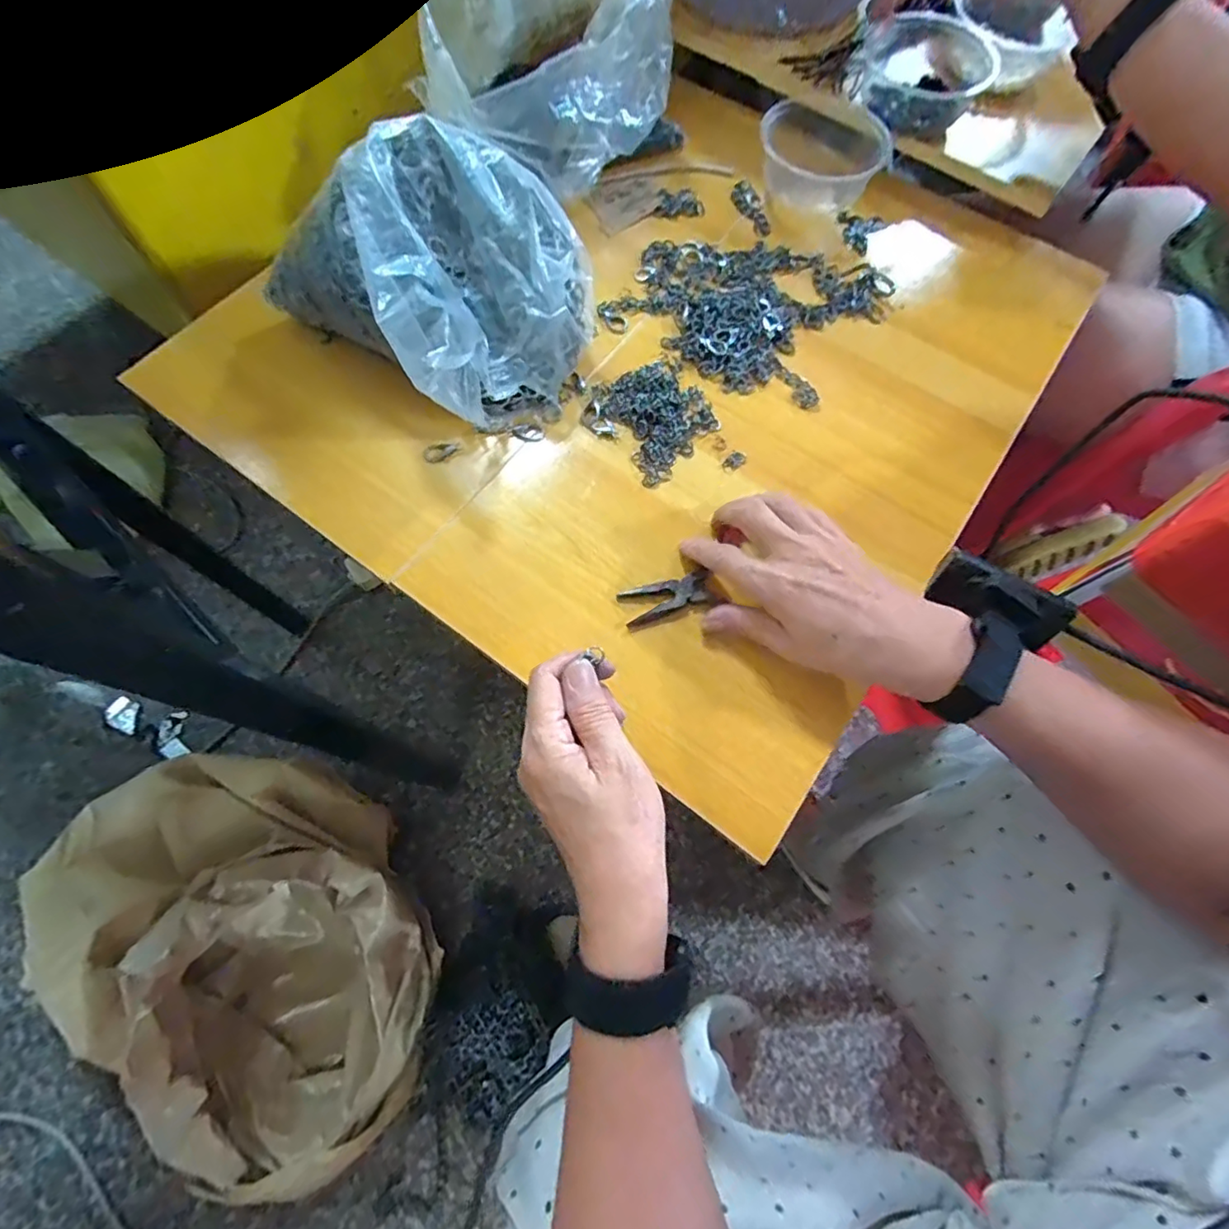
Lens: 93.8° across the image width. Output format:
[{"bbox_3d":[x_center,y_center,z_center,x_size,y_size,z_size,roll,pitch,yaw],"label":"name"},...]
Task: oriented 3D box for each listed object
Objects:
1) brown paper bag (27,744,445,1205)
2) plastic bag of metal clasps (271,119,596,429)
[{"bbox_3d":[-0.412,0.390,0.677,0.351,0.184,0.469,-40,75,-15],"label":"brown paper bag"},{"bbox_3d":[-0.124,-0.243,0.412,0.208,0.108,0.167,42,74,13],"label":"plastic bag of metal clasps"}]

